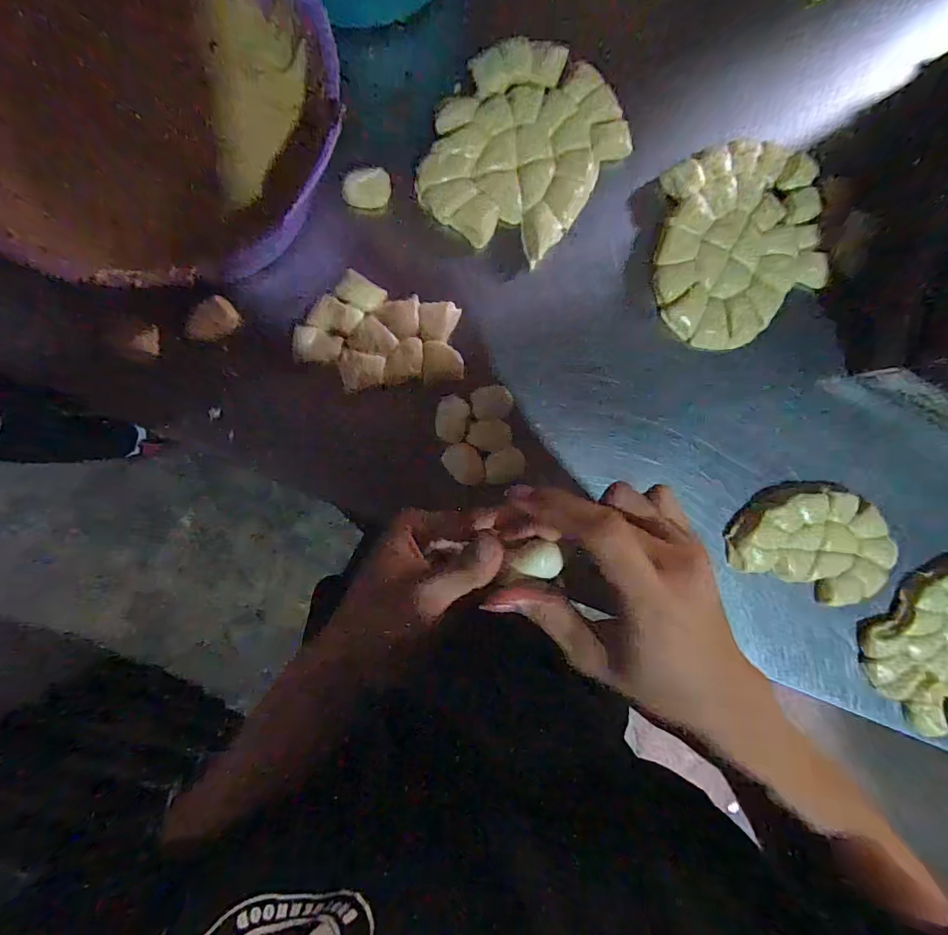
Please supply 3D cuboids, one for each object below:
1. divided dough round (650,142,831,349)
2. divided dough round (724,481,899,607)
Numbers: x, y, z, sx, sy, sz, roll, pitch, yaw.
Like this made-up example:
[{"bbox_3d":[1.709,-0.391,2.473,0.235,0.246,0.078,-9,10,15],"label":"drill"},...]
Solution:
[{"bbox_3d":[0.268,-0.225,0.481,0.178,0.016,0.188,0,91,-6],"label":"divided dough round"},{"bbox_3d":[0.364,0.077,0.505,0.185,0.014,0.118,22,89,-6],"label":"divided dough round"}]

